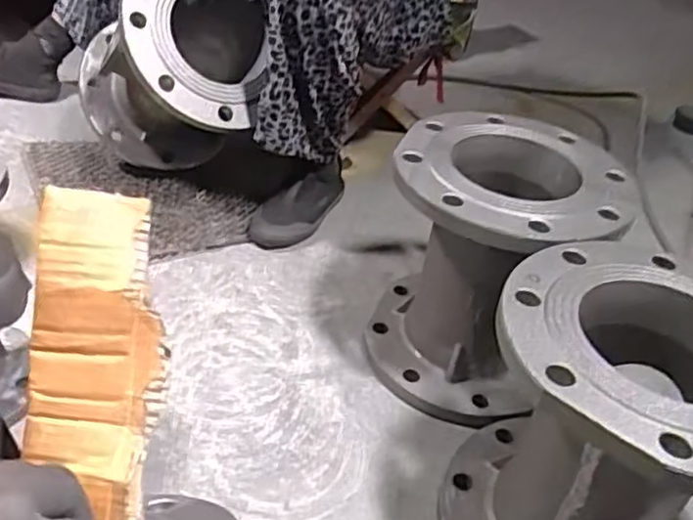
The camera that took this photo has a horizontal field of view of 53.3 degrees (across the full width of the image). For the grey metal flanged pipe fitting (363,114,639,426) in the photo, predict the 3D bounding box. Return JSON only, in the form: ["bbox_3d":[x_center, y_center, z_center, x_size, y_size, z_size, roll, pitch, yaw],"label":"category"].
[{"bbox_3d":[0.157,0.021,0.840,0.291,0.300,0.272,5,37,-4],"label":"grey metal flanged pipe fitting"}]

